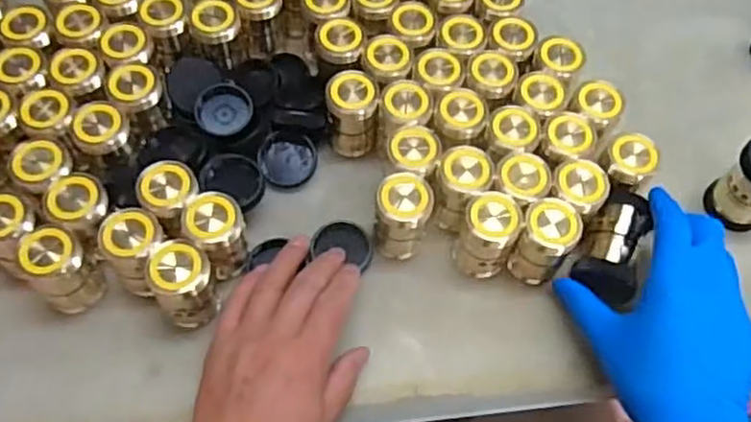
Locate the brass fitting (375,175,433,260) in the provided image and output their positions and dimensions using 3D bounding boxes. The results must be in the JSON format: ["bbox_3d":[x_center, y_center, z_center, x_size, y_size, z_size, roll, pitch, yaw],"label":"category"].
[{"bbox_3d":[0.019,0.004,0.481,0.038,0.063,0.032,6,62,-1],"label":"brass fitting"}]

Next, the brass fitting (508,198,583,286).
[{"bbox_3d":[0.117,0.023,0.481,0.036,0.075,0.031,33,65,13],"label":"brass fitting"}]

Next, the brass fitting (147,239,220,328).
[{"bbox_3d":[-0.124,0.047,0.450,0.036,0.061,0.034,2,62,-3],"label":"brass fitting"}]

